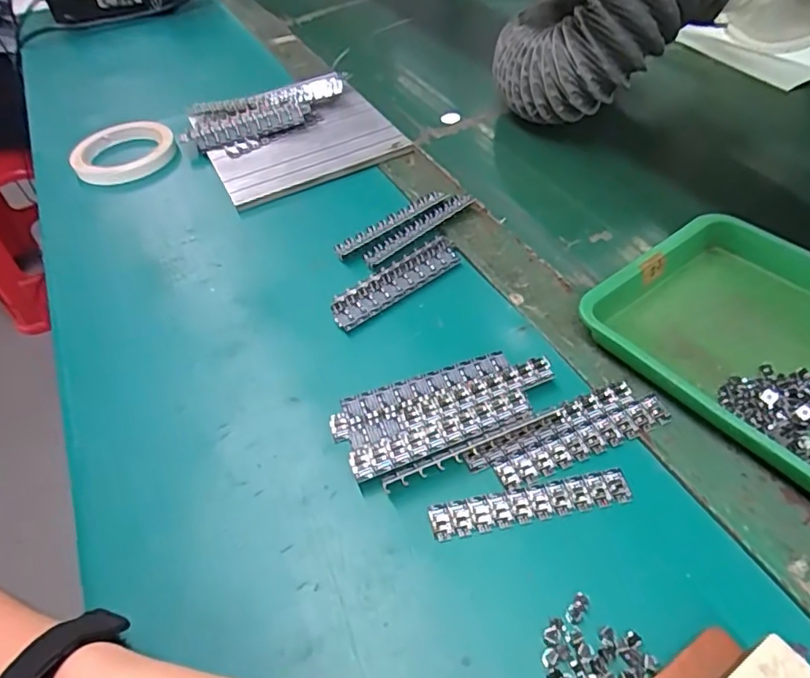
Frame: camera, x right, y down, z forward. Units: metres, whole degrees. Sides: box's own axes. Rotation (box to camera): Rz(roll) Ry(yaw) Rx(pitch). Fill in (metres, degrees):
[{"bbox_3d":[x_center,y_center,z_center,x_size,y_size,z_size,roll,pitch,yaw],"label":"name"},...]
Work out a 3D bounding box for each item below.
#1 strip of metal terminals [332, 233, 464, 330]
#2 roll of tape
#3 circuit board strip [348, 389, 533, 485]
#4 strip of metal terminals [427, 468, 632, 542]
[{"bbox_3d":[-0.006,-0.045,0.425,0.117,0.008,0.030,-34,53,-23],"label":"strip of metal terminals"},{"bbox_3d":[-0.289,-0.194,0.582,0.097,0.019,0.097,-3,47,3],"label":"roll of tape"},{"bbox_3d":[0.022,0.057,0.331,0.110,0.008,0.021,-18,48,-10],"label":"circuit board strip"},{"bbox_3d":[0.067,0.088,0.304,0.107,0.004,0.019,-11,47,-4],"label":"strip of metal terminals"}]

